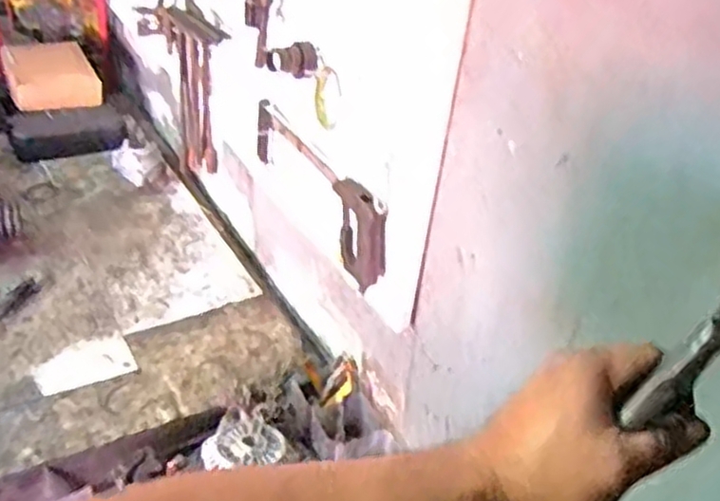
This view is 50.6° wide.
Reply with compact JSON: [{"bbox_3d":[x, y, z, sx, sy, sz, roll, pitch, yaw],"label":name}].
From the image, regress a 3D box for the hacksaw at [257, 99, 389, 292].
[{"bbox_3d":[-0.068,-0.104,1.242,0.049,0.146,0.383,-18,42,-29],"label":"hacksaw"}]

